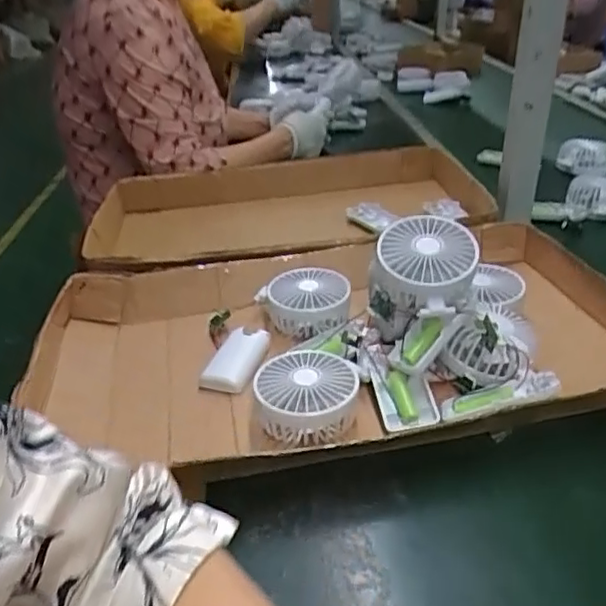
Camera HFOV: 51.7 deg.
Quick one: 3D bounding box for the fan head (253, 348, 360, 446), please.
[{"bbox_3d":[0.004,0.080,0.528,0.082,0.049,0.085,-2,30,1],"label":"fan head"}]

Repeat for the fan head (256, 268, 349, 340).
[{"bbox_3d":[0.004,0.001,0.658,0.093,0.044,0.083,-8,30,-9],"label":"fan head"}]

